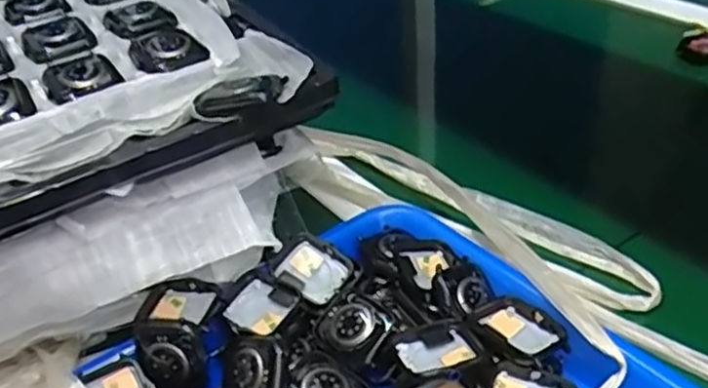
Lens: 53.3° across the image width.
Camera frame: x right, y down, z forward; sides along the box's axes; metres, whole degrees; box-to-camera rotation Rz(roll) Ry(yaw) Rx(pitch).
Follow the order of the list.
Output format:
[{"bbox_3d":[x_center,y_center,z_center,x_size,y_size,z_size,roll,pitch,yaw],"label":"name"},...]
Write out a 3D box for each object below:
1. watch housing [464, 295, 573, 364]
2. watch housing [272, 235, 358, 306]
[{"bbox_3d":[0.086,0.071,0.363,0.035,0.013,0.043,-26,39,-23],"label":"watch housing"},{"bbox_3d":[-0.023,0.045,0.416,0.042,0.017,0.034,34,71,9],"label":"watch housing"}]

